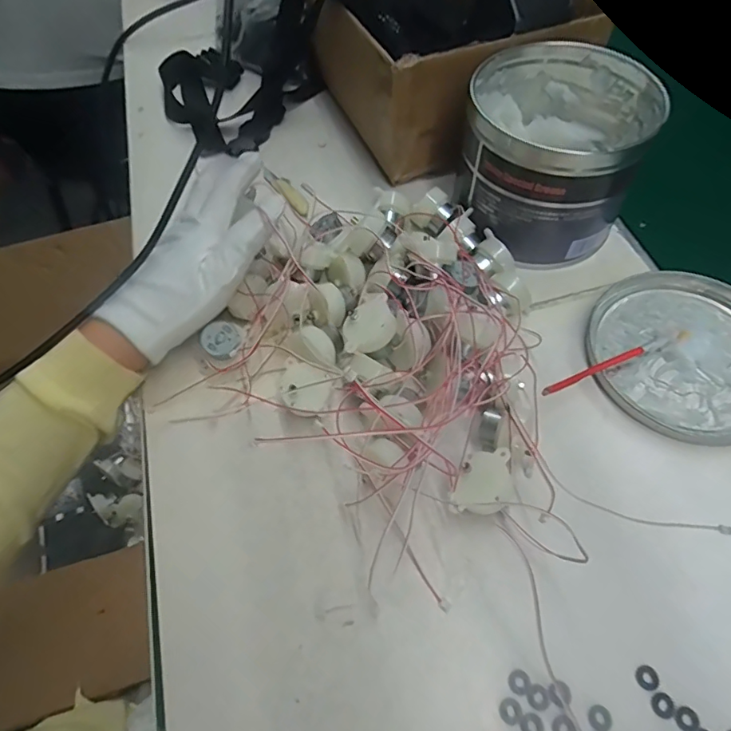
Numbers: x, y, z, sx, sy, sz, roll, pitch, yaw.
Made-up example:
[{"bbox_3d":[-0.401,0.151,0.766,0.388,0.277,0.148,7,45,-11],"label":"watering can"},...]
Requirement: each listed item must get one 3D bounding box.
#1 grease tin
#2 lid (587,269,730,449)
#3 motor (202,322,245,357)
[{"bbox_3d":[0.136,-0.159,0.378,0.120,0.098,0.135,16,60,11],"label":"grease tin"},{"bbox_3d":[0.221,-0.012,0.340,0.125,0.012,0.126,27,63,17],"label":"lid"},{"bbox_3d":[-0.094,-0.016,0.330,0.025,0.010,0.025,1,61,-1],"label":"motor"}]

